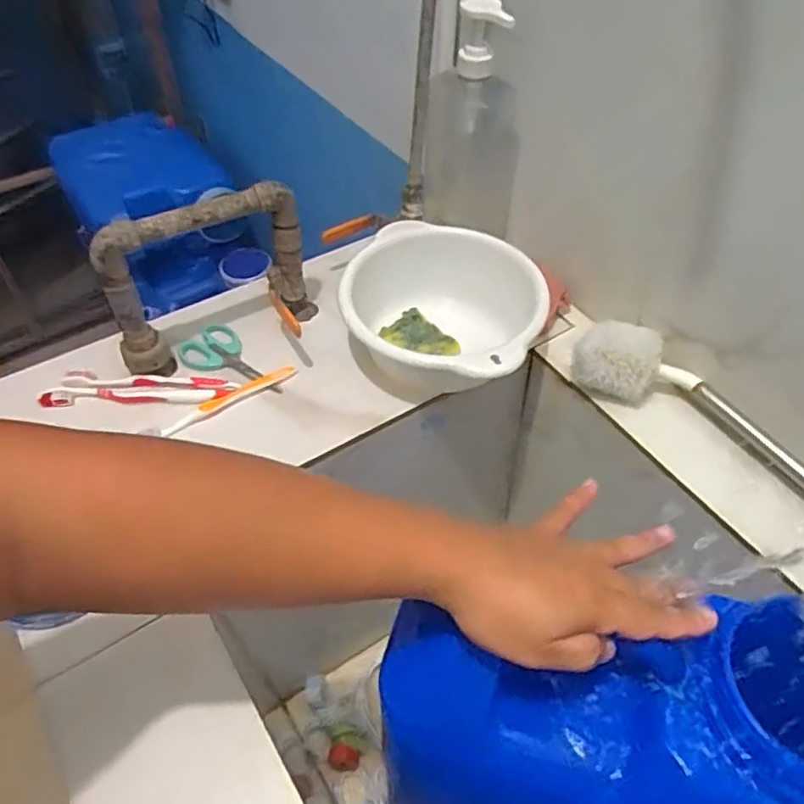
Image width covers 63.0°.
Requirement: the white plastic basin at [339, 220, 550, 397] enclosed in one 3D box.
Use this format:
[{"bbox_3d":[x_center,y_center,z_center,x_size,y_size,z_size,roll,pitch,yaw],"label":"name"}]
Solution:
[{"bbox_3d":[0.041,-0.080,0.683,0.195,0.108,0.205,5,50,4],"label":"white plastic basin"}]

